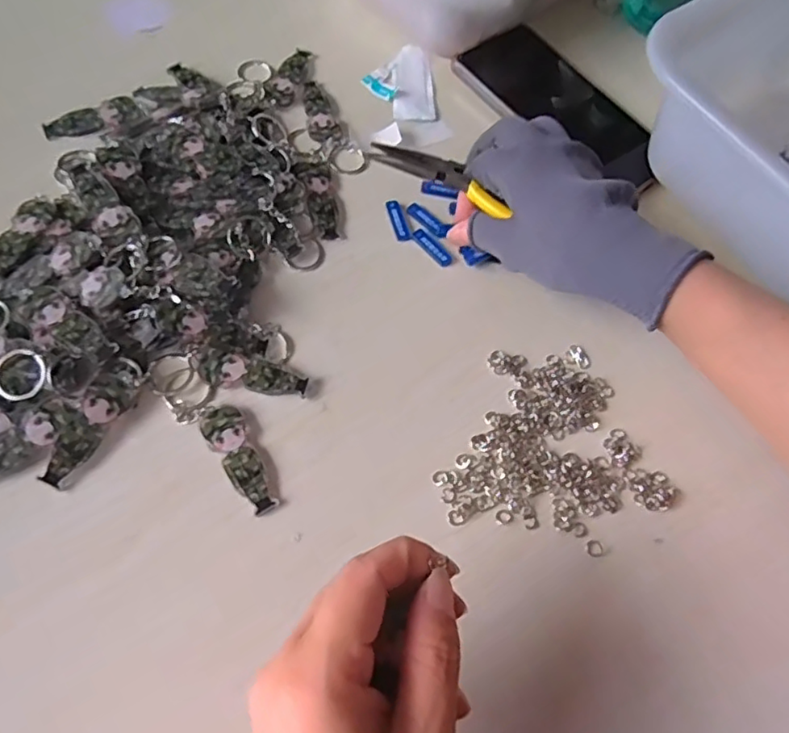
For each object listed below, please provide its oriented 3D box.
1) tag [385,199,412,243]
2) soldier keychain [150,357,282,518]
[{"bbox_3d":[0.002,-0.093,0.375,0.010,0.004,0.031,-13,67,-14],"label":"tag"},{"bbox_3d":[-0.090,0.031,0.301,0.024,0.004,0.099,-39,75,-22],"label":"soldier keychain"}]

